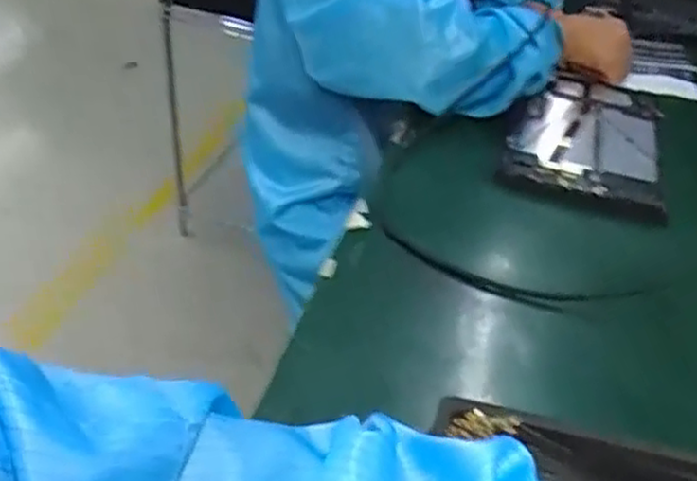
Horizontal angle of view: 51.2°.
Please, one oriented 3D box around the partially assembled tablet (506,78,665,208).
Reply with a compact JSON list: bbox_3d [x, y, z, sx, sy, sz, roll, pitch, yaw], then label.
[{"bbox_3d":[0.247,-0.109,0.754,0.146,0.019,0.218,15,41,10],"label":"partially assembled tablet"}]

